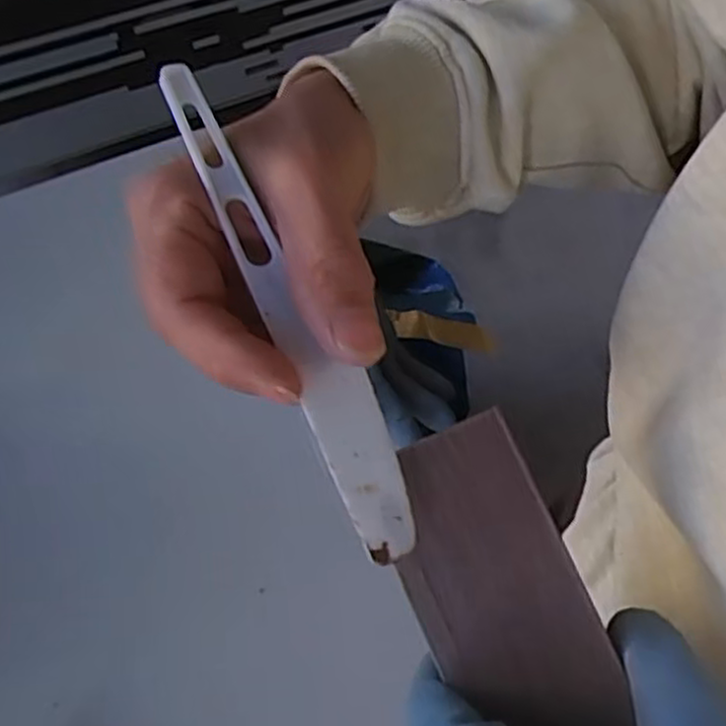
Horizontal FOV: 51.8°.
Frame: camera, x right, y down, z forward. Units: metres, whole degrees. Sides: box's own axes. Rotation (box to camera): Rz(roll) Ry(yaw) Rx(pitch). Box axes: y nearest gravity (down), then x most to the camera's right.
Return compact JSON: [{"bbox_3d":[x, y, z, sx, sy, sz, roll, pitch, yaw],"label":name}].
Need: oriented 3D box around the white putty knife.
[{"bbox_3d":[-0.022,-0.018,0.219,0.021,0.005,0.156,-24,83,-16],"label":"white putty knife"}]

